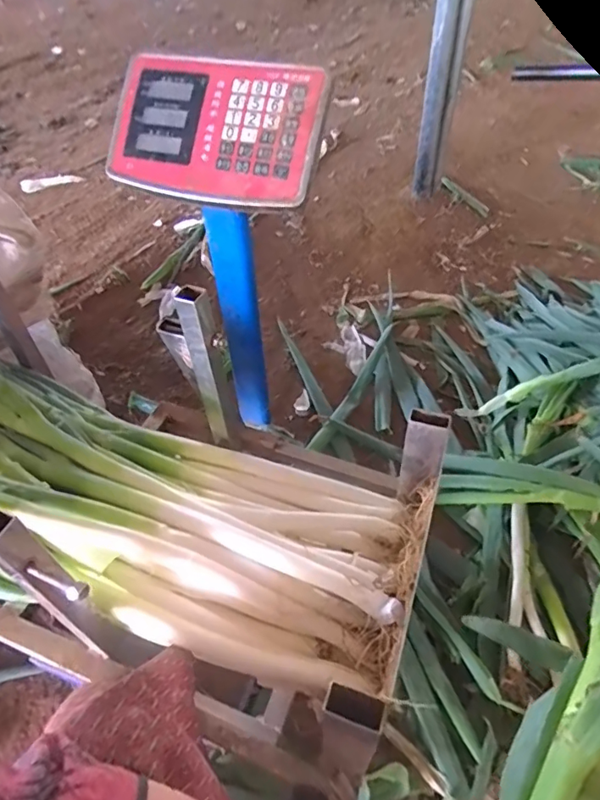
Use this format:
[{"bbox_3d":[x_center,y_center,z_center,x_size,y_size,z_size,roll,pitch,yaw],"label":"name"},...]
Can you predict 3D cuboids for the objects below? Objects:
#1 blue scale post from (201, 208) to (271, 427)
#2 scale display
[{"bbox_3d":[-0.086,-0.103,0.761,0.054,0.385,0.029,-10,48,-4],"label":"blue scale post"},{"bbox_3d":[-0.103,-0.301,0.557,0.255,0.034,0.171,19,91,15],"label":"scale display"}]

